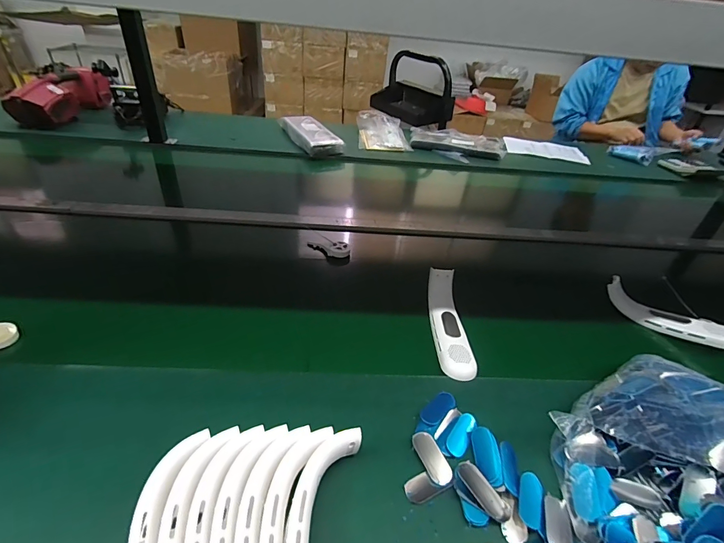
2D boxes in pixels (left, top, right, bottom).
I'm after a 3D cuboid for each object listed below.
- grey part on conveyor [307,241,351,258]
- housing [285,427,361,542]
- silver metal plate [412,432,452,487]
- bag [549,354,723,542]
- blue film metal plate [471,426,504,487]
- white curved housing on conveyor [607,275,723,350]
[{"bbox_3d":[-0.069,-0.050,0.752,0.092,0.023,0.029,15,38,13],"label":"grey part on conveyor"},{"bbox_3d":[-0.046,0.236,0.330,0.046,0.044,0.198,11,37,7],"label":"housing"},{"bbox_3d":[0.081,0.210,0.417,0.026,0.005,0.058,-13,41,-23],"label":"silver metal plate"},{"bbox_3d":[0.358,0.211,0.379,0.270,0.097,0.265,-12,40,-22],"label":"bag"},{"bbox_3d":[0.143,0.211,0.422,0.028,0.005,0.062,-13,44,13],"label":"blue film metal plate"},{"bbox_3d":[0.542,0.077,0.651,0.198,0.048,0.053,32,44,30],"label":"white curved housing on conveyor"}]

